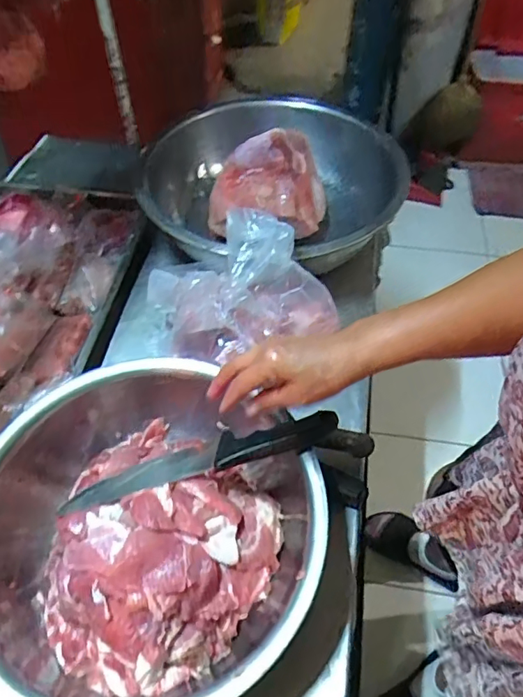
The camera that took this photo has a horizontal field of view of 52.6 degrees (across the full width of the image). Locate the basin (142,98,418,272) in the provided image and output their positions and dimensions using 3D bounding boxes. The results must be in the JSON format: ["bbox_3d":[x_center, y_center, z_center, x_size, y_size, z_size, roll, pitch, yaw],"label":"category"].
[{"bbox_3d":[0.006,-0.292,0.978,0.467,0.158,0.494,0,52,-1],"label":"basin"}]

